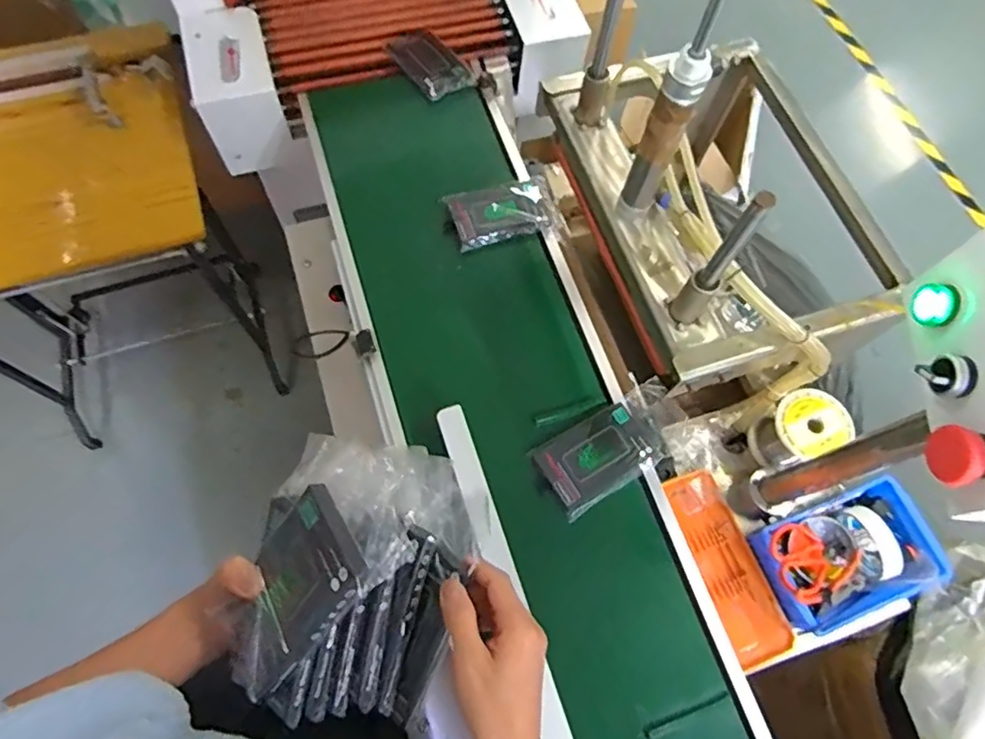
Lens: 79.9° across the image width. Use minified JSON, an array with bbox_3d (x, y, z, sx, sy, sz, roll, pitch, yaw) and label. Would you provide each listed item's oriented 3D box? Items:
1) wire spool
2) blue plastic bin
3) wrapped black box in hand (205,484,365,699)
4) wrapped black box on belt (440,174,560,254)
[{"bbox_3d":[0.411,0.084,0.801,0.089,0.099,0.088,-17,70,-9],"label":"wire spool"},{"bbox_3d":[0.453,0.233,0.741,0.226,0.081,0.141,-21,71,-10],"label":"blue plastic bin"},{"bbox_3d":[-0.139,0.154,0.405,0.141,0.017,0.079,-49,58,15],"label":"wrapped black box in hand"},{"bbox_3d":[0.015,-0.227,0.857,0.149,0.012,0.087,-18,87,-11],"label":"wrapped black box on belt"}]

